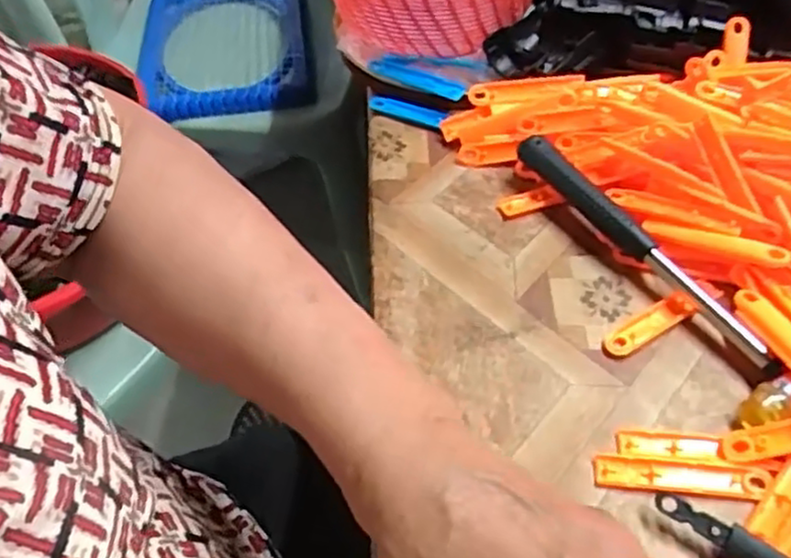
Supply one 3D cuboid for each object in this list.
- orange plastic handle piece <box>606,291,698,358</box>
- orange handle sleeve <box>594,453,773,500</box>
[{"bbox_3d":[0.133,0.024,0.368,0.054,0.006,0.014,-26,54,-18],"label":"orange plastic handle piece"},{"bbox_3d":[0.128,0.088,0.312,0.075,0.004,0.016,6,51,7],"label":"orange handle sleeve"}]

